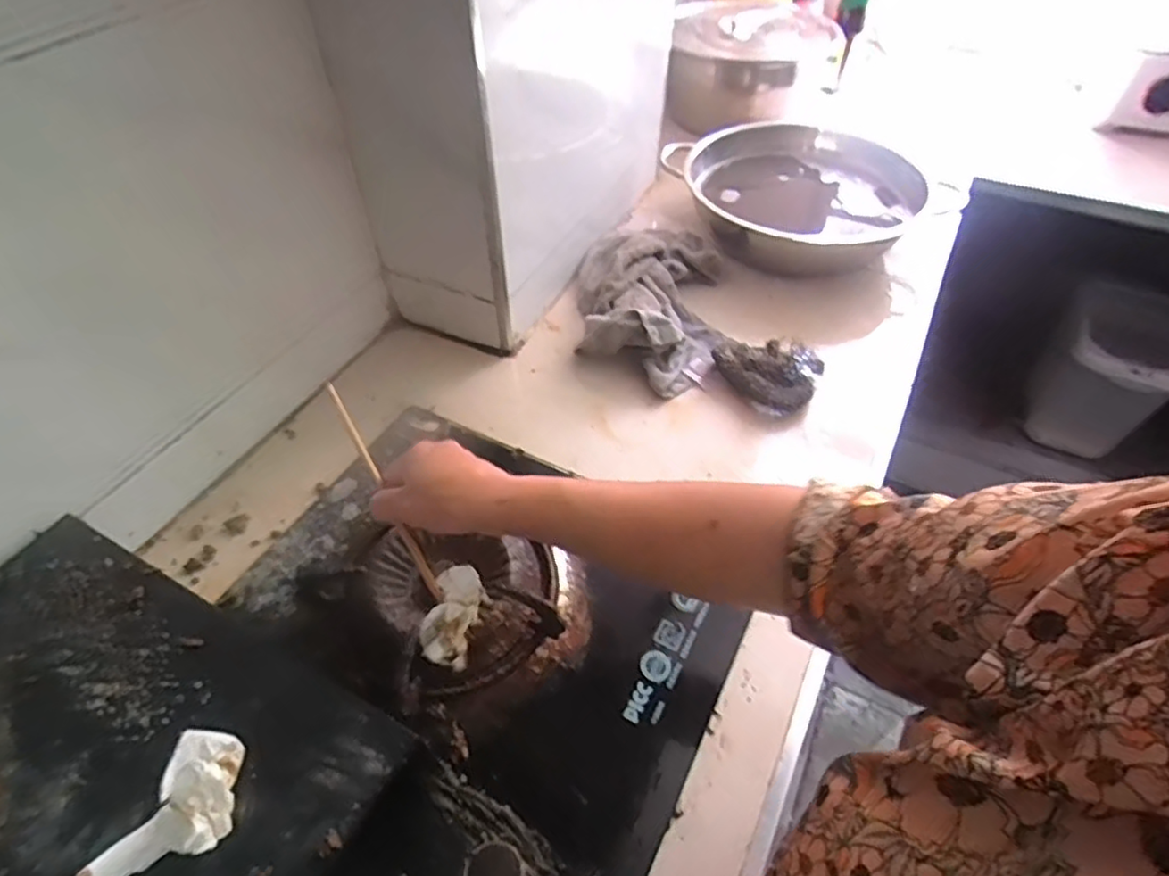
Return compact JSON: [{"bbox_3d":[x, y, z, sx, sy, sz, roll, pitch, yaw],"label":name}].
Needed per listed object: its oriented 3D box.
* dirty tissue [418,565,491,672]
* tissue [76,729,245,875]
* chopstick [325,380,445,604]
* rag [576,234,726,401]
[{"bbox_3d":[-0.086,0.118,0.437,0.034,0.028,0.062,16,87,20],"label":"dirty tissue"},{"bbox_3d":[-0.222,0.201,0.353,0.054,0.048,0.084,11,50,10],"label":"tissue"},{"bbox_3d":[-0.148,0.034,0.472,0.007,0.008,0.184,-26,74,-20],"label":"chopstick"},{"bbox_3d":[0.083,-0.176,0.799,0.185,0.068,0.284,-2,49,-1],"label":"rag"}]

